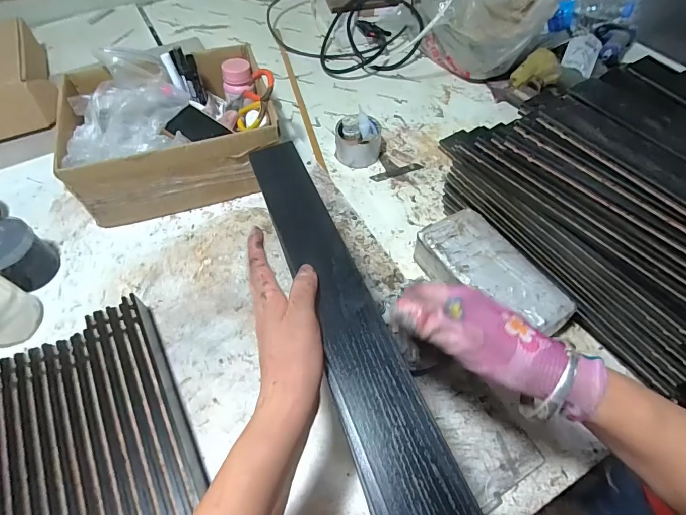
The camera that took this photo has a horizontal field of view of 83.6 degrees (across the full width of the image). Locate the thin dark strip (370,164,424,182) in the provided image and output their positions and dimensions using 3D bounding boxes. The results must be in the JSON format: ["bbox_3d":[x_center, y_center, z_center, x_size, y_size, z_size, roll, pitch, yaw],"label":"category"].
[{"bbox_3d":[0.099,-0.156,0.701,0.098,0.004,0.018,-20,59,-12],"label":"thin dark strip"}]

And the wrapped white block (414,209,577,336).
[{"bbox_3d":[0.197,0.026,0.526,0.105,0.050,0.202,-26,60,-15],"label":"wrapped white block"}]

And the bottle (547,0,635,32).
[{"bbox_3d":[0.558,-0.564,0.872,0.165,0.050,0.064,1,53,17],"label":"bottle"}]

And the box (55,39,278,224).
[{"bbox_3d":[-0.278,-0.219,0.646,0.313,0.148,0.275,-14,57,-7],"label":"box"}]

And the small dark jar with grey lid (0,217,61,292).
[{"bbox_3d":[-0.460,-0.005,0.540,0.081,0.078,0.077,21,60,15],"label":"small dark jar with grey lid"}]

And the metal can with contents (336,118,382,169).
[{"bbox_3d":[0.028,-0.208,0.699,0.083,0.057,0.073,4,57,4],"label":"metal can with contents"}]

